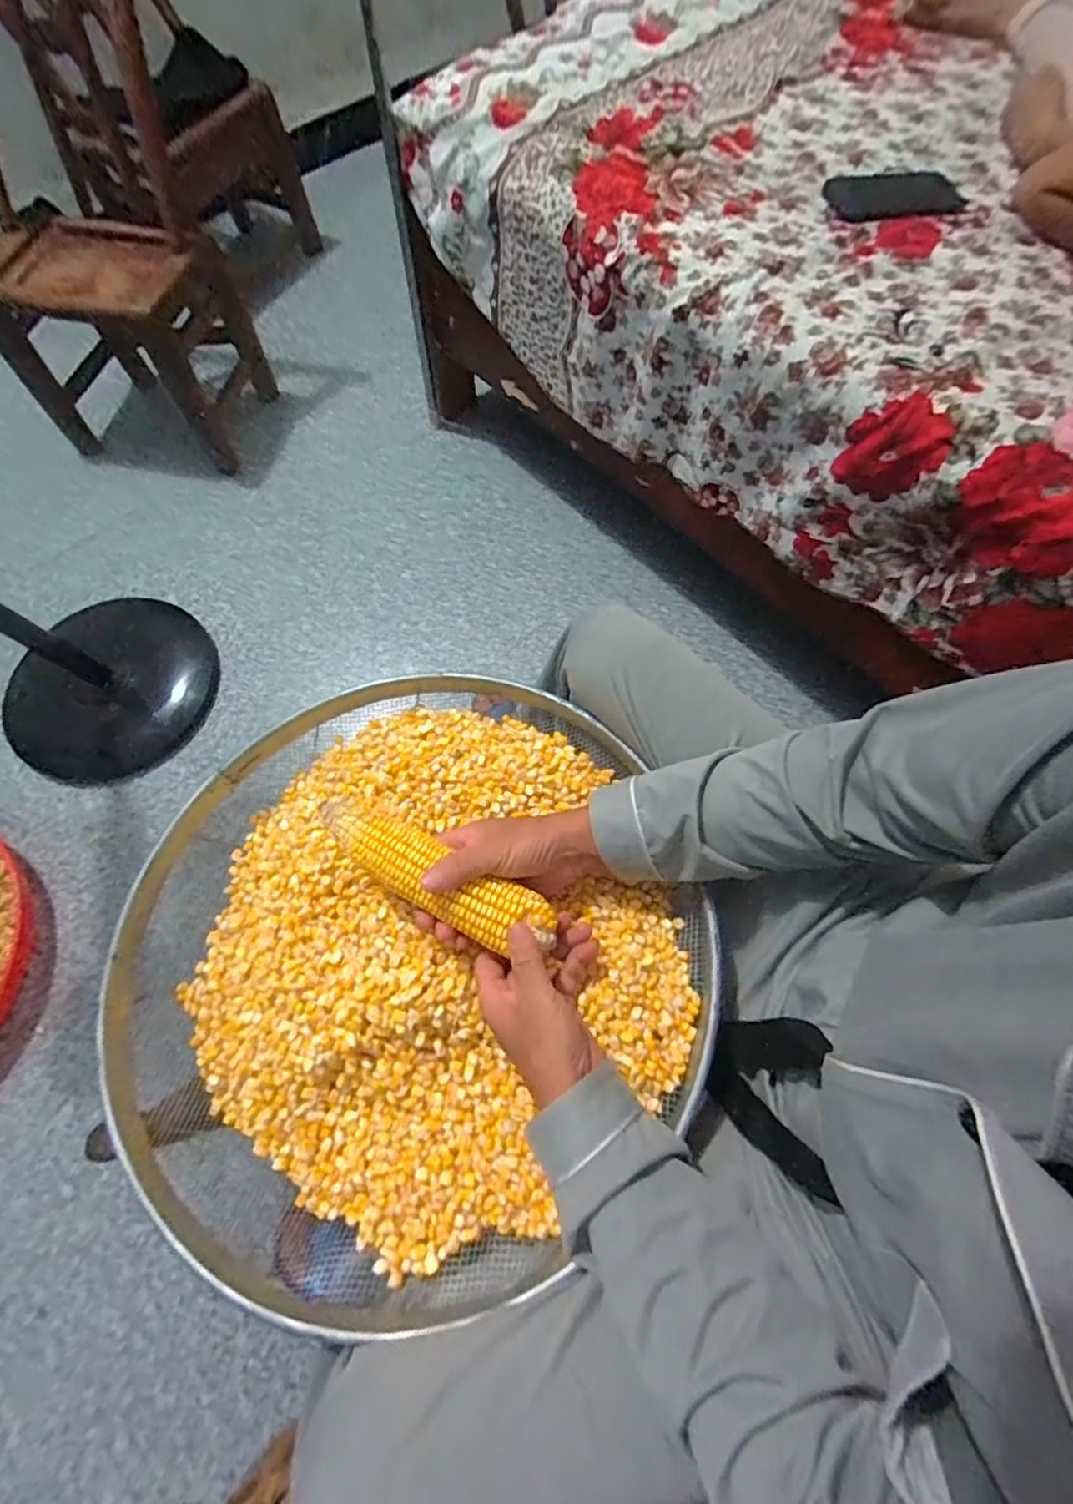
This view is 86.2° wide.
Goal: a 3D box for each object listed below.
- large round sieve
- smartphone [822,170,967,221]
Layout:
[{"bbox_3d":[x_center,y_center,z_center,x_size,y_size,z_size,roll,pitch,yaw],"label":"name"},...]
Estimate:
[{"bbox_3d":[-0.109,0.163,0.514,0.497,0.102,0.489,0,69,1],"label":"large round sieve"},{"bbox_3d":[0.479,-0.740,0.764,0.204,0.012,0.098,-12,73,-8],"label":"smartphone"}]

